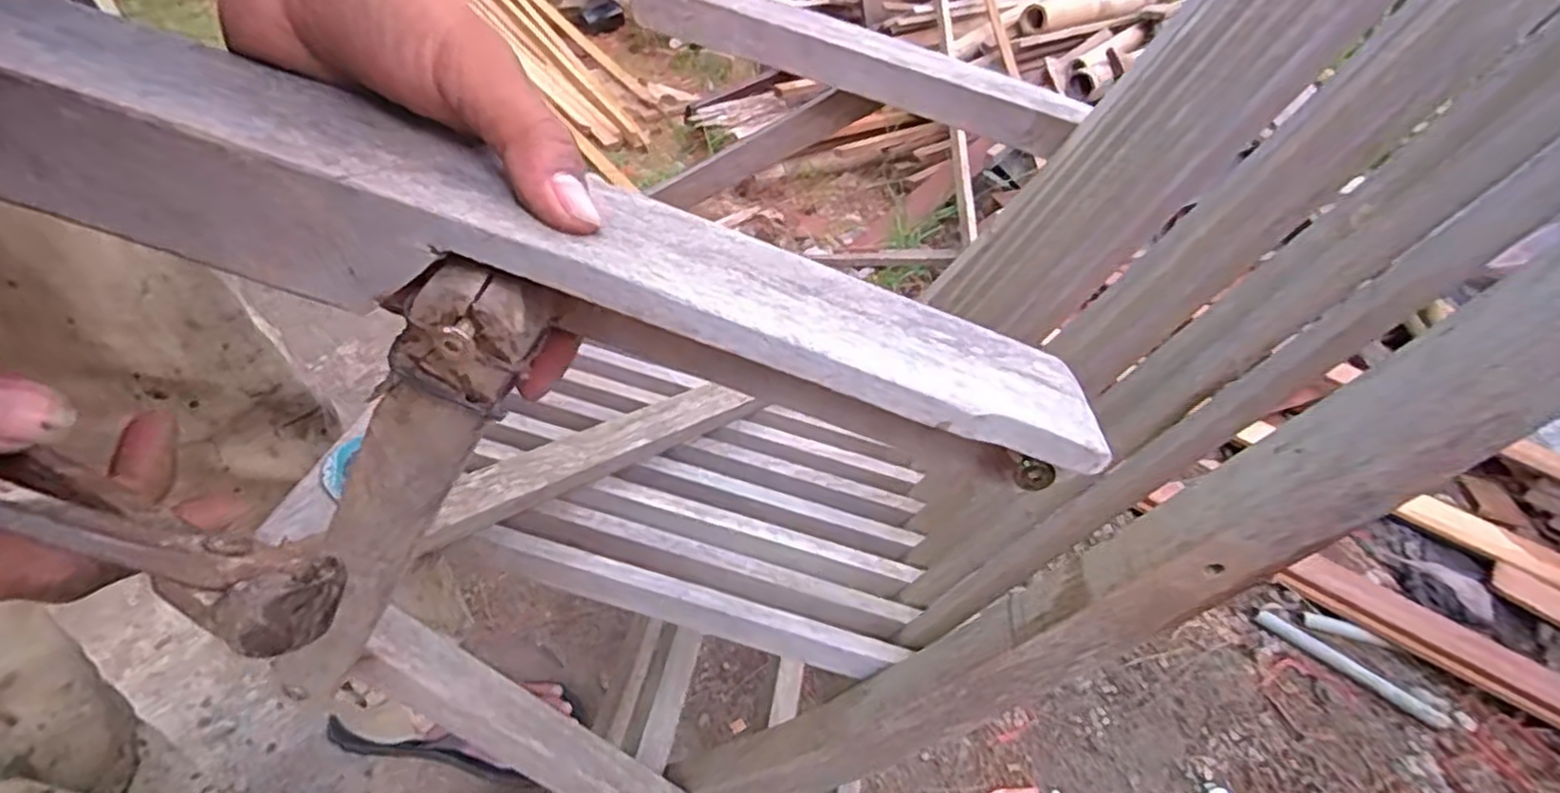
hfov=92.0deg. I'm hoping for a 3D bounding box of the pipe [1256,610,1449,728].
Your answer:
[{"bbox_3d":[0.748,0.354,0.991,0.233,0.022,0.027,29,47,23],"label":"pipe"}]

